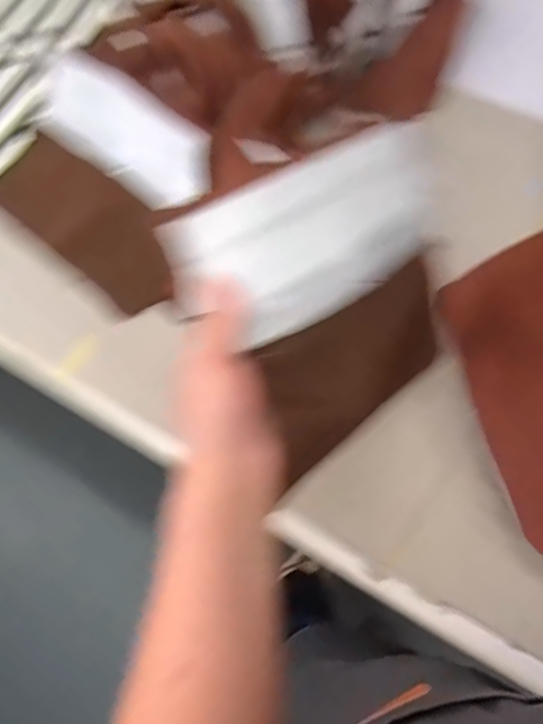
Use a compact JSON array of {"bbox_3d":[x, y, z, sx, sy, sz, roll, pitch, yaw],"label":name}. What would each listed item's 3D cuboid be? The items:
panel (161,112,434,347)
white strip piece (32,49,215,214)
[{"bbox_3d":[0.043,-0.090,0.358,0.232,0.031,0.093,-32,107,-25],"label":"panel"},{"bbox_3d":[-0.157,-0.242,0.552,0.226,0.097,0.014,34,39,15],"label":"white strip piece"}]

